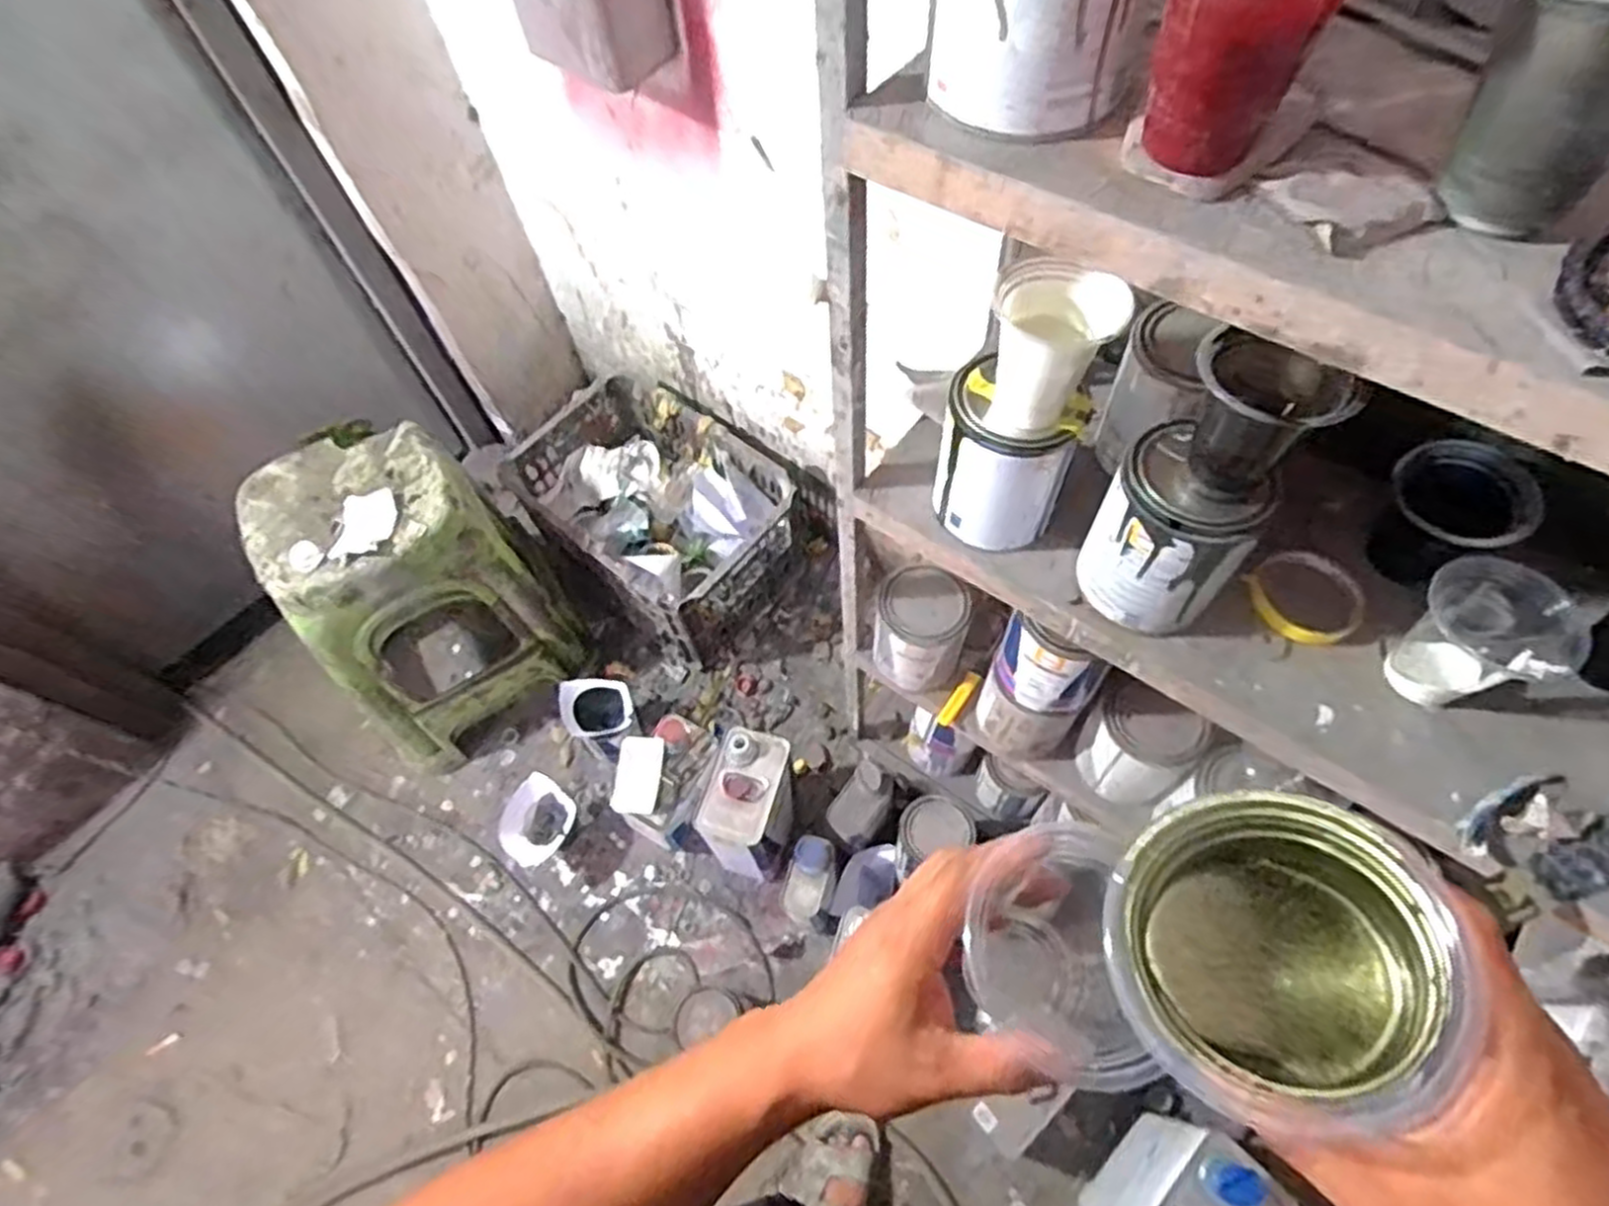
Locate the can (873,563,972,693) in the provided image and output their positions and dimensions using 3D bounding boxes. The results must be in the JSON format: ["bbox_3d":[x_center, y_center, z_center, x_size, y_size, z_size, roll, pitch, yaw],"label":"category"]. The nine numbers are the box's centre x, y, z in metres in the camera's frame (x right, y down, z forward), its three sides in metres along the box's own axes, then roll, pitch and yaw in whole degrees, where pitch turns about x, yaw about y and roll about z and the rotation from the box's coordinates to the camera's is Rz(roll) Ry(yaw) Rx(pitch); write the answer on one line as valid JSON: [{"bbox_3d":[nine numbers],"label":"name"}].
[{"bbox_3d":[0.137,0.030,0.932,0.103,0.127,0.111,-2,60,3],"label":"can"}]

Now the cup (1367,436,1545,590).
[{"bbox_3d":[0.482,-0.064,0.601,0.078,0.084,0.092,-22,61,-8],"label":"cup"}]

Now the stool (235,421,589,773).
[{"bbox_3d":[-0.635,-0.030,1.309,0.354,0.466,0.340,-31,63,-13],"label":"stool"}]

